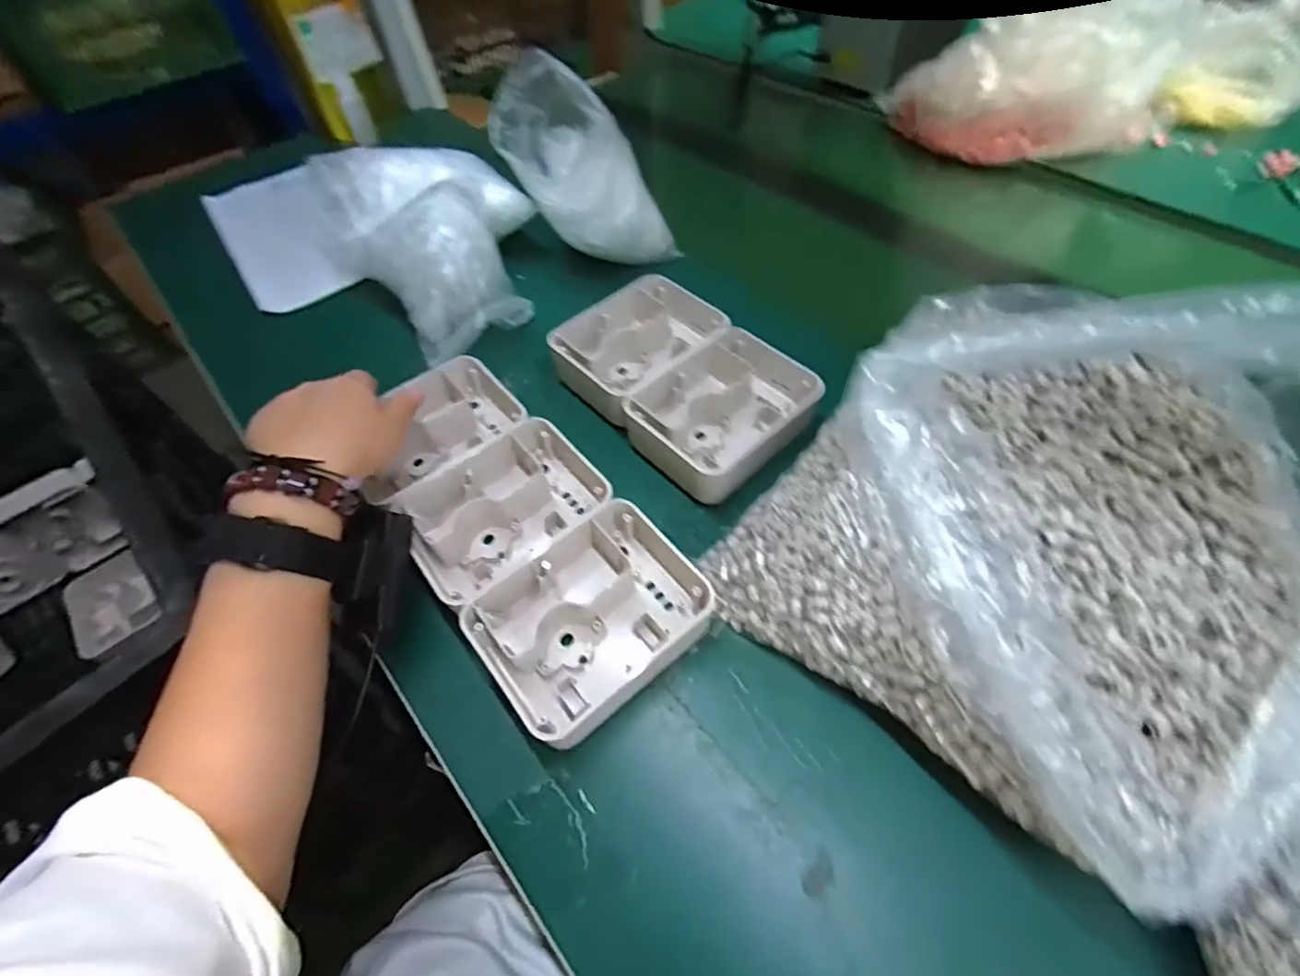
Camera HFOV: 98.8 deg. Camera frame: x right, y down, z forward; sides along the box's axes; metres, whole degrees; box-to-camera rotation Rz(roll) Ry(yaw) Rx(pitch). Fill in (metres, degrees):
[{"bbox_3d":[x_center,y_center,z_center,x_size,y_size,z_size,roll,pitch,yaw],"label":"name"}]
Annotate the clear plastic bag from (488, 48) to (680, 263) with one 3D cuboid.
[{"bbox_3d":[-0.050,-0.272,0.501,0.096,0.202,0.063,-17,48,33],"label":"clear plastic bag"}]

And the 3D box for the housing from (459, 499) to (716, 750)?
[{"bbox_3d":[-0.036,0.079,0.346,0.138,0.044,0.102,-38,61,-21],"label":"housing"}]

